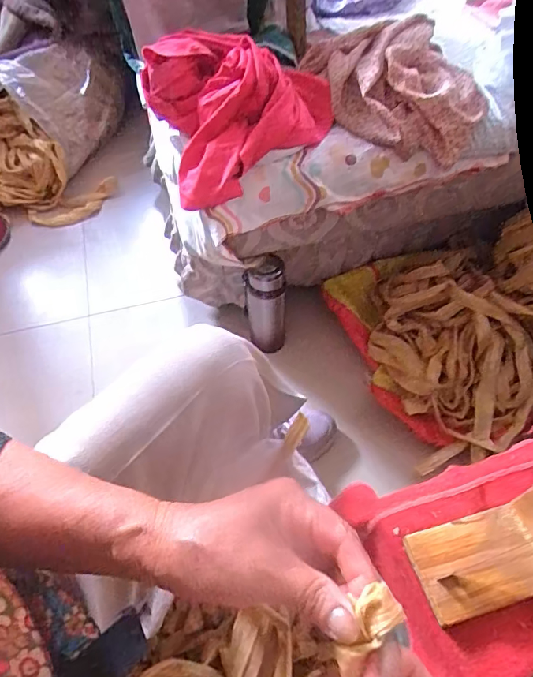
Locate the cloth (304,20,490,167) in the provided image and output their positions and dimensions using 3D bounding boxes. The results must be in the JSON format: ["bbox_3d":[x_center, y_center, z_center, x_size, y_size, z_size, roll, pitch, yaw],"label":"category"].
[{"bbox_3d":[0.180,-0.370,0.699,0.278,0.107,0.188,17,56,13],"label":"cloth"}]

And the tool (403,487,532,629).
[{"bbox_3d":[0.160,0.140,0.315,0.107,0.068,0.060,-14,55,-9],"label":"tool"}]

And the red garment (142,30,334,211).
[{"bbox_3d":[-0.022,-0.320,0.655,0.259,0.137,0.183,-19,56,-12],"label":"red garment"}]

